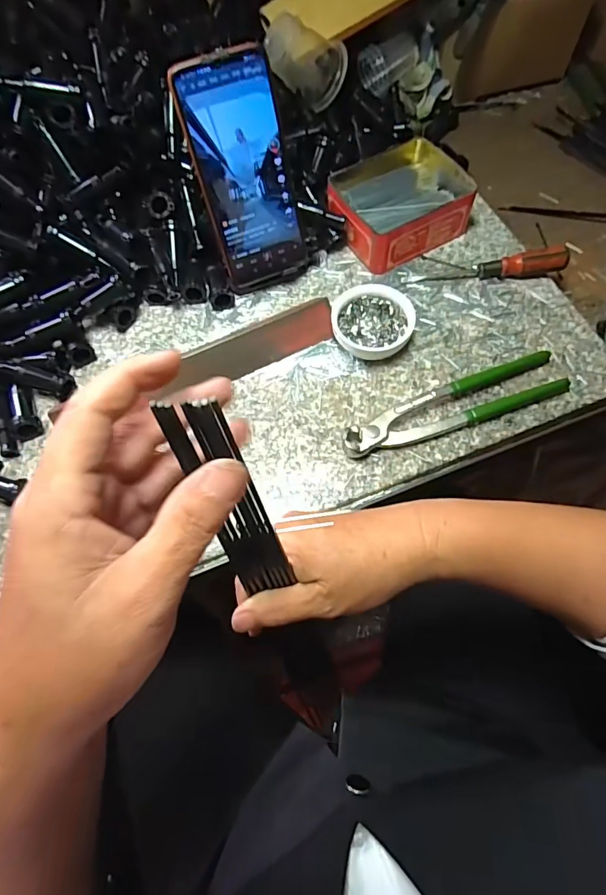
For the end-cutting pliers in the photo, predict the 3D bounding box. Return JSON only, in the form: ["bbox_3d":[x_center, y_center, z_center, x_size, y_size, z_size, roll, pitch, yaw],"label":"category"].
[{"bbox_3d":[0.127,-0.035,0.384,0.195,0.018,0.039,-21,66,-6],"label":"end-cutting pliers"}]

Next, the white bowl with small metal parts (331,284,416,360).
[{"bbox_3d":[0.063,-0.113,0.422,0.070,0.025,0.067,1,66,4],"label":"white bowl with small metal parts"}]

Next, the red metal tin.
[{"bbox_3d":[0.101,-0.249,0.471,0.141,0.042,0.108,-29,67,-9],"label":"red metal tin"}]

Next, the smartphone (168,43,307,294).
[{"bbox_3d":[-0.047,-0.222,0.393,0.076,0.172,0.009,-19,42,-5],"label":"smartphone"}]

